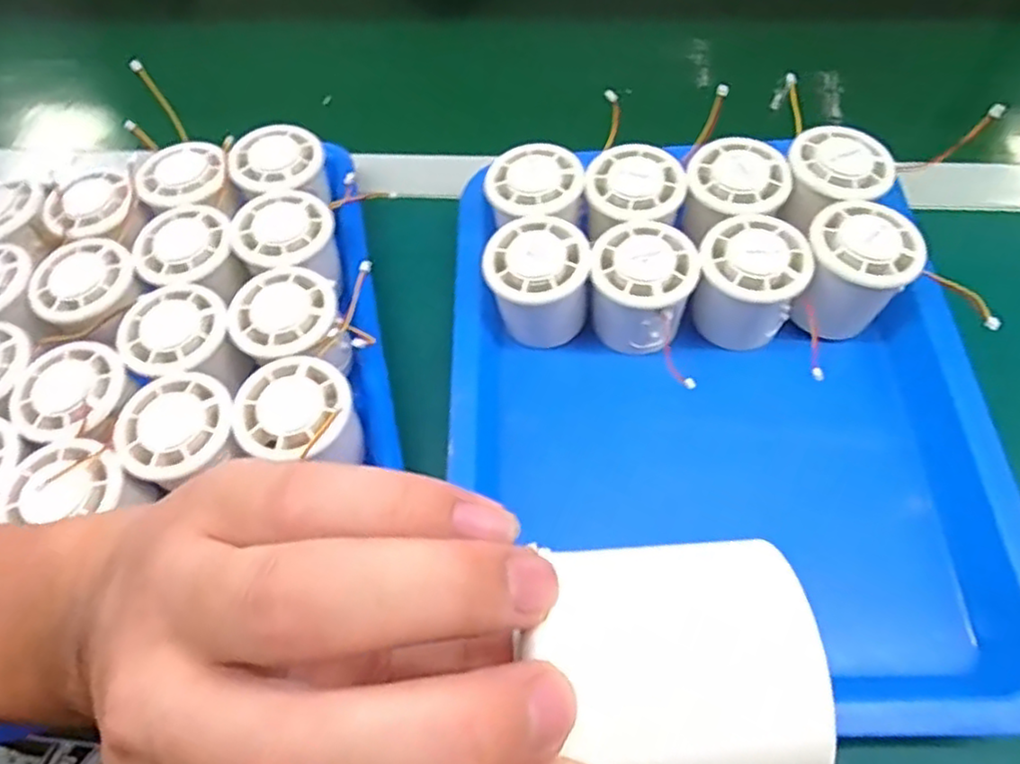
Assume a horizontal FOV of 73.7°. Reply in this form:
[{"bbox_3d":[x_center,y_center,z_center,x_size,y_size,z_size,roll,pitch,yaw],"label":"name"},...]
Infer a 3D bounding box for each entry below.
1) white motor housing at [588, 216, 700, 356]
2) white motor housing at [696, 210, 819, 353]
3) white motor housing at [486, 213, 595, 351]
[{"bbox_3d":[0.073,-0.051,0.386,0.057,0.059,0.057,7,61,8],"label":"white motor housing"},{"bbox_3d":[0.128,-0.050,0.380,0.060,0.060,0.063,11,62,10],"label":"white motor housing"},{"bbox_3d":[0.016,-0.056,0.388,0.056,0.052,0.058,-2,61,3],"label":"white motor housing"}]

